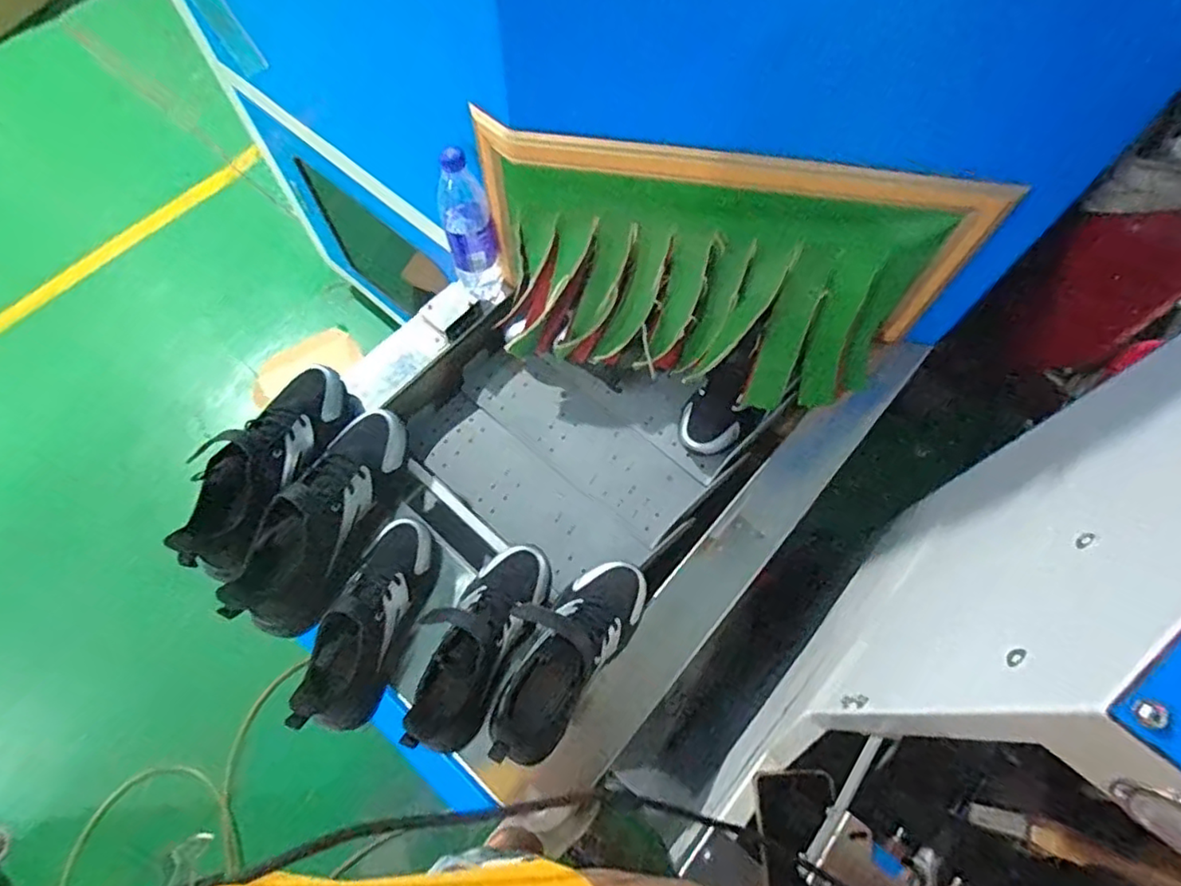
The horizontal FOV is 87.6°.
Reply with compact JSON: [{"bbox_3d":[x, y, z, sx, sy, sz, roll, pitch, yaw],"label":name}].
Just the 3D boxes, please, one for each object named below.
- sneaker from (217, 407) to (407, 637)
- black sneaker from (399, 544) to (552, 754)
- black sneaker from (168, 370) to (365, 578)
[{"bbox_3d":[-0.311,0.083,0.737,0.090,0.094,0.287,20,67,8],"label":"sneaker"},{"bbox_3d":[-0.116,0.212,0.666,0.090,0.086,0.227,25,68,10],"label":"black sneaker"},{"bbox_3d":[-0.380,0.019,0.736,0.094,0.089,0.286,17,53,6],"label":"black sneaker"}]

